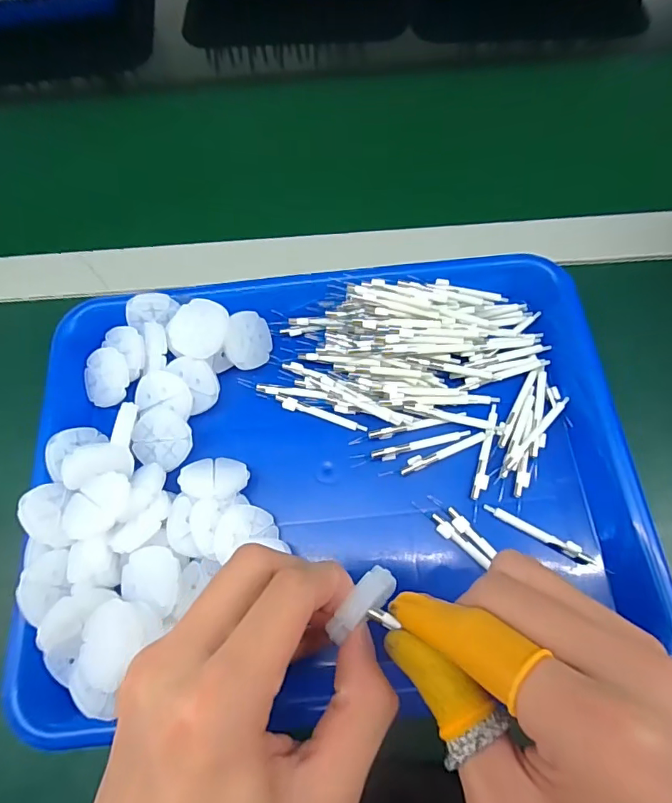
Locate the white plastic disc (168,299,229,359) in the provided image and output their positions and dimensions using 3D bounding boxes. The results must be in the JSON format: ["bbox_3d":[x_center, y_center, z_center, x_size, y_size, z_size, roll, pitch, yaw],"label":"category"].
[{"bbox_3d":[-0.082,-0.044,0.284,0.035,0.004,0.034,0,91,11],"label":"white plastic disc"}]

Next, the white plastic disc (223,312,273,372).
[{"bbox_3d":[-0.054,-0.038,0.297,0.004,0.036,0.035,-2,84,38],"label":"white plastic disc"}]

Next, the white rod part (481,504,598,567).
[{"bbox_3d":[0.113,0.072,0.263,0.062,0.004,0.007,24,72,11],"label":"white rod part"}]

